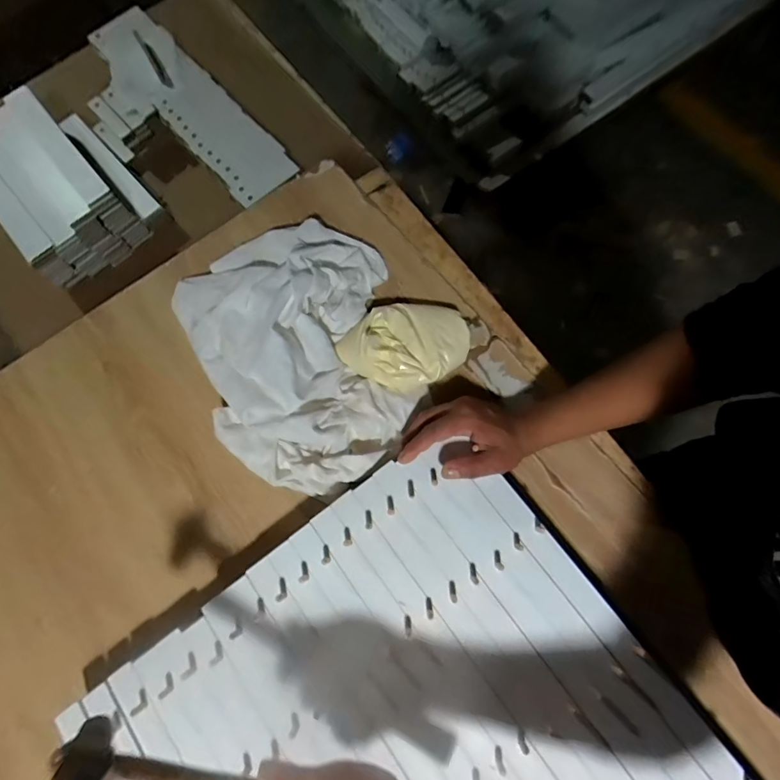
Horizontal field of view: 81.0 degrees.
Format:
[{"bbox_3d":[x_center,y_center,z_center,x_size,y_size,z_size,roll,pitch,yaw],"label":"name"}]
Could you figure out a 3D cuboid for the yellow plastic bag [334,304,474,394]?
[{"bbox_3d":[0.015,-0.049,0.521,0.147,0.041,0.099,3,76,3],"label":"yellow plastic bag"}]

